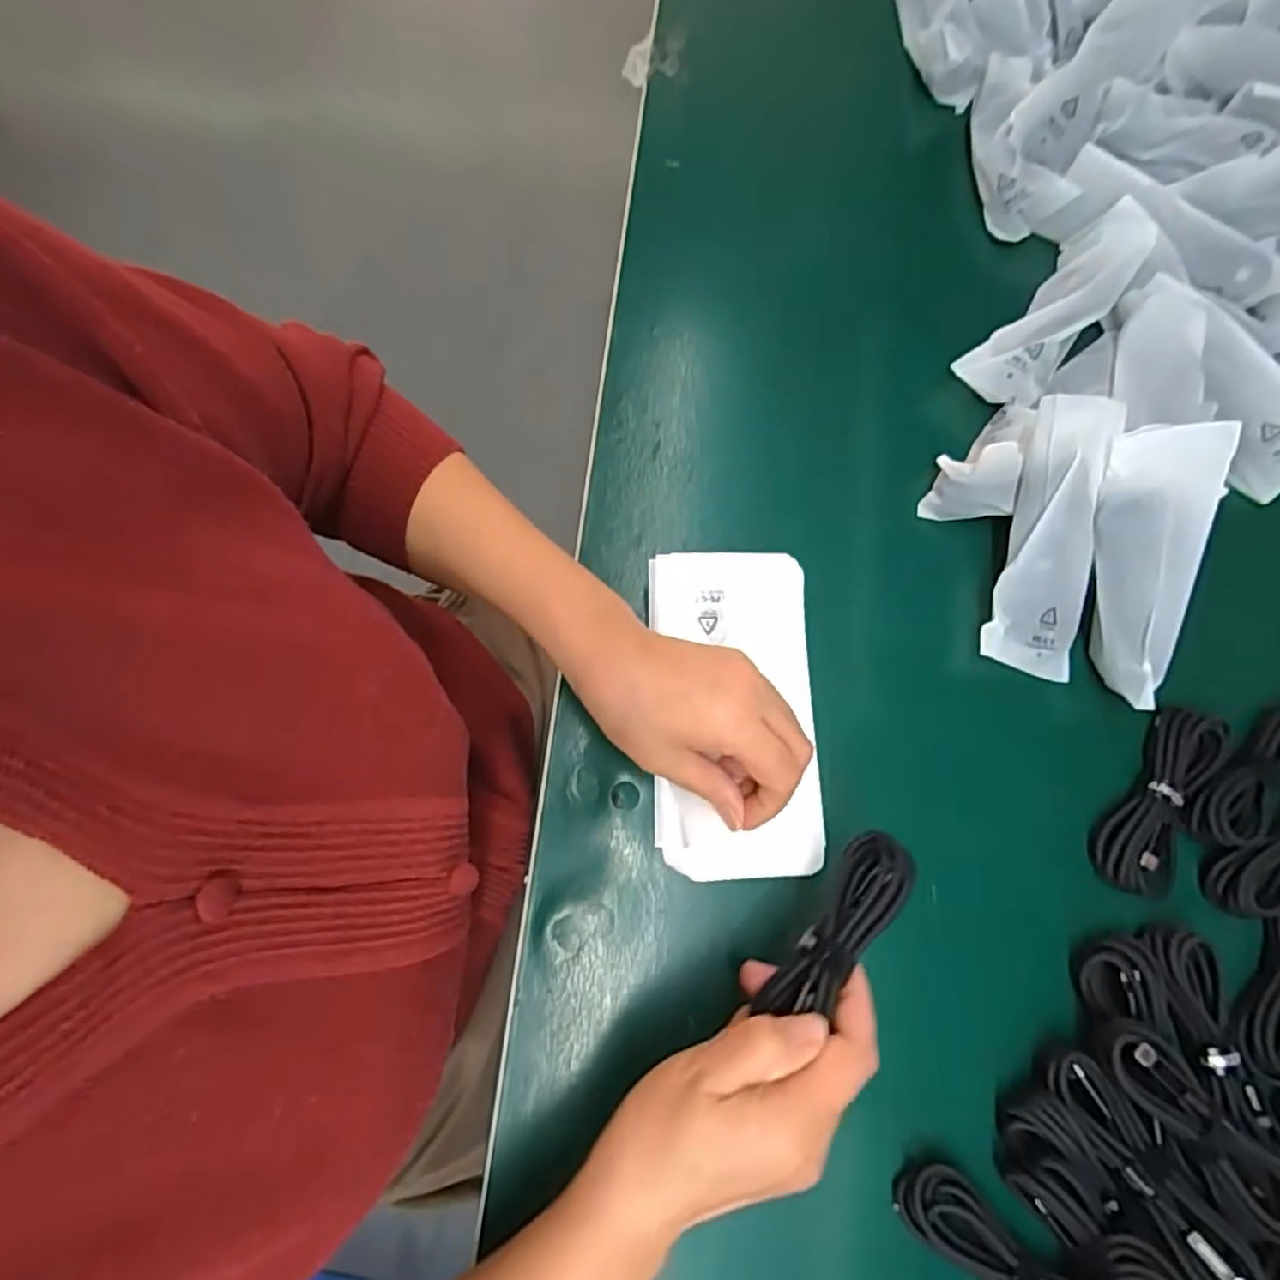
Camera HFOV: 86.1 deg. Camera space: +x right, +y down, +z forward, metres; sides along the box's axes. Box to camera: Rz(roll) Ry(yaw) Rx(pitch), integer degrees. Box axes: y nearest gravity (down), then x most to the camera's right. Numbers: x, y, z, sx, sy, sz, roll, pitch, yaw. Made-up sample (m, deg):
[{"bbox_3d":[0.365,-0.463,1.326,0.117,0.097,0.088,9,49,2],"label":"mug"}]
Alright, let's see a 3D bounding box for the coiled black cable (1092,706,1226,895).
[{"bbox_3d":[0.285,0.087,0.376,0.042,0.016,0.106,27,77,6],"label":"coiled black cable"}]

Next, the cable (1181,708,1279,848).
[{"bbox_3d":[0.342,0.070,0.378,0.102,0.017,0.035,-40,80,-10],"label":"cable"}]

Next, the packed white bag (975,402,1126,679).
[{"bbox_3d":[0.229,-0.055,0.382,0.055,0.017,0.150,6,100,0],"label":"packed white bag"}]

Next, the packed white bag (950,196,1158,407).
[{"bbox_3d":[0.259,-0.205,0.420,0.047,0.034,0.141,41,78,9],"label":"packed white bag"}]

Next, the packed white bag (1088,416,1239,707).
[{"bbox_3d":[0.276,-0.041,0.374,0.052,0.035,0.144,6,96,0],"label":"packed white bag"}]

